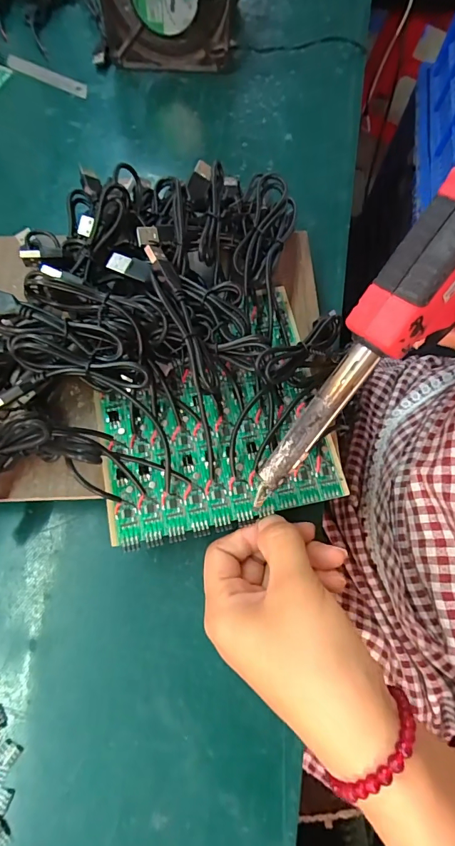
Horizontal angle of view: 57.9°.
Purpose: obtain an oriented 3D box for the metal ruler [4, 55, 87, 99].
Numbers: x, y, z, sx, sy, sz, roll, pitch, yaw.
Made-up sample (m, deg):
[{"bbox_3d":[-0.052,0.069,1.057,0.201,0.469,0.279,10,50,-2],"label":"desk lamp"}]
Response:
[{"bbox_3d":[-0.183,-0.352,0.416,0.097,0.005,0.019,28,71,6],"label":"metal ruler"}]

